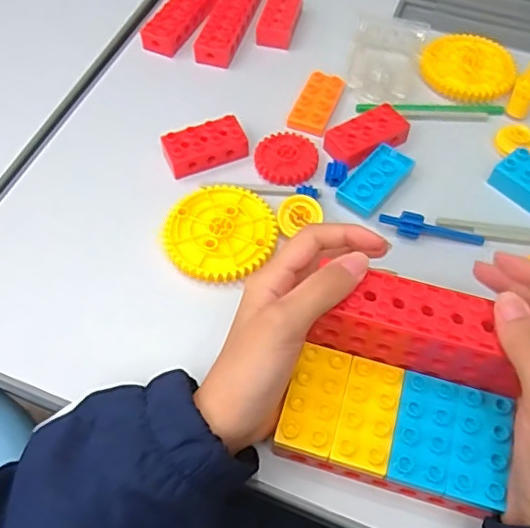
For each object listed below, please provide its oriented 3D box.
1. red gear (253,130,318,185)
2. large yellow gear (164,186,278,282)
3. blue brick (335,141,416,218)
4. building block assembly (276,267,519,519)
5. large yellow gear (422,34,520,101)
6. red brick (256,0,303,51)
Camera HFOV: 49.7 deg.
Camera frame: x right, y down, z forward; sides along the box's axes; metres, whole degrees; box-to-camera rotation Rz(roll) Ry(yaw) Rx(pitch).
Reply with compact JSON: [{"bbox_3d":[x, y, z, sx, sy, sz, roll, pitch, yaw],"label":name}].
[{"bbox_3d":[0.017,-0.083,0.450,0.048,0.009,0.048,0,58,0],"label":"red gear"},{"bbox_3d":[-0.031,-0.024,0.412,0.076,0.008,0.080,0,58,0],"label":"large yellow gear"},{"bbox_3d":[0.086,-0.065,0.442,0.031,0.010,0.064,36,64,20],"label":"blue brick"},{"bbox_3d":[0.078,0.069,0.317,0.118,0.071,0.092,15,59,9],"label":"building block assembly"},{"bbox_3d":[0.182,-0.178,0.511,0.081,0.011,0.075,0,58,0],"label":"large yellow gear"},{"bbox_3d":[0.015,-0.233,0.541,0.031,0.023,0.066,13,59,8],"label":"red brick"}]

